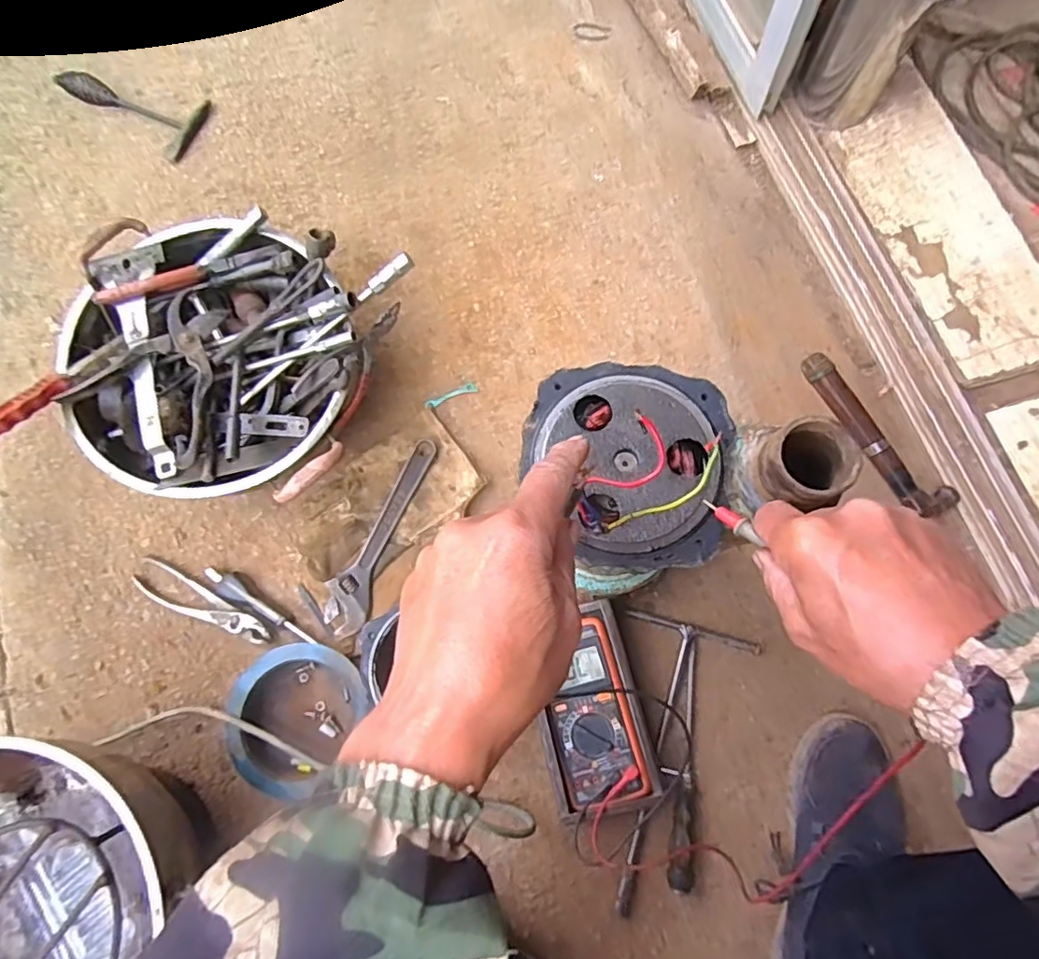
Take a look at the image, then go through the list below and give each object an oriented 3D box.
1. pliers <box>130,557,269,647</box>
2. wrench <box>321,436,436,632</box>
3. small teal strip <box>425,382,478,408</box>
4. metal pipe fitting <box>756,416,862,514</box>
[{"bbox_3d":[-0.379,0.149,0.702,0.191,0.015,0.036,28,76,8],"label":"pliers"},{"bbox_3d":[-0.166,0.062,0.699,0.051,0.021,0.244,18,75,6],"label":"wrench"},{"bbox_3d":[-0.087,-0.107,0.753,0.069,0.004,0.014,-22,75,-6],"label":"small teal strip"},{"bbox_3d":[0.173,-0.010,0.357,0.049,0.034,0.048,-1,76,3],"label":"metal pipe fitting"}]

